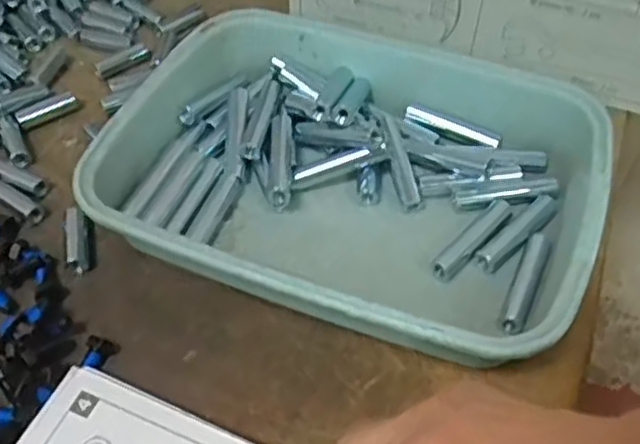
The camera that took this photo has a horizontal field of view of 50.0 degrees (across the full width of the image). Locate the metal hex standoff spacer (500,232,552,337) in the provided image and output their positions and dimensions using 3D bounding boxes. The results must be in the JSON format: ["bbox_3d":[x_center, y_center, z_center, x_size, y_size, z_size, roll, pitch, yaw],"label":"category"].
[{"bbox_3d":[0.129,0.037,0.430,0.015,0.013,0.077,20,53,15],"label":"metal hex standoff spacer"}]

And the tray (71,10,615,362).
[{"bbox_3d":[0.021,-0.031,0.467,0.312,0.065,0.237,18,53,13],"label":"tray"}]

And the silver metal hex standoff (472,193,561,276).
[{"bbox_3d":[0.132,0.006,0.457,0.076,0.015,0.019,-35,59,-26],"label":"silver metal hex standoff"}]

